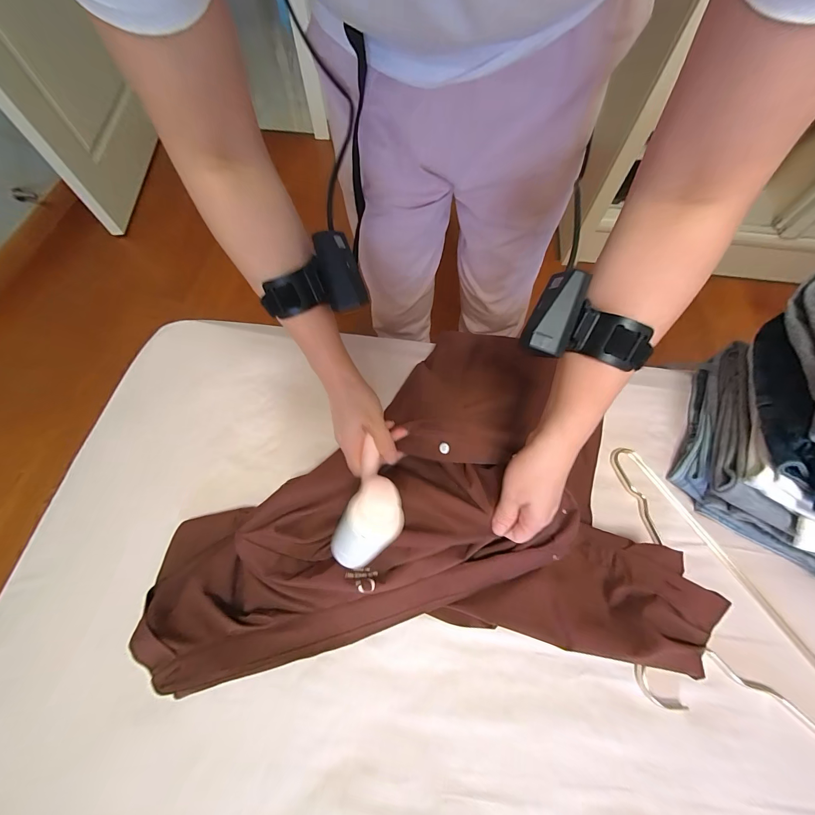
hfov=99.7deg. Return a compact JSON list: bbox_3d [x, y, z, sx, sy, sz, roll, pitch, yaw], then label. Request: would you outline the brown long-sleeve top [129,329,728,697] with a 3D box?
[{"bbox_3d":[0.005,0.074,0.421,0.535,0.106,0.395,-2,69,0],"label":"brown long-sleeve top"}]

